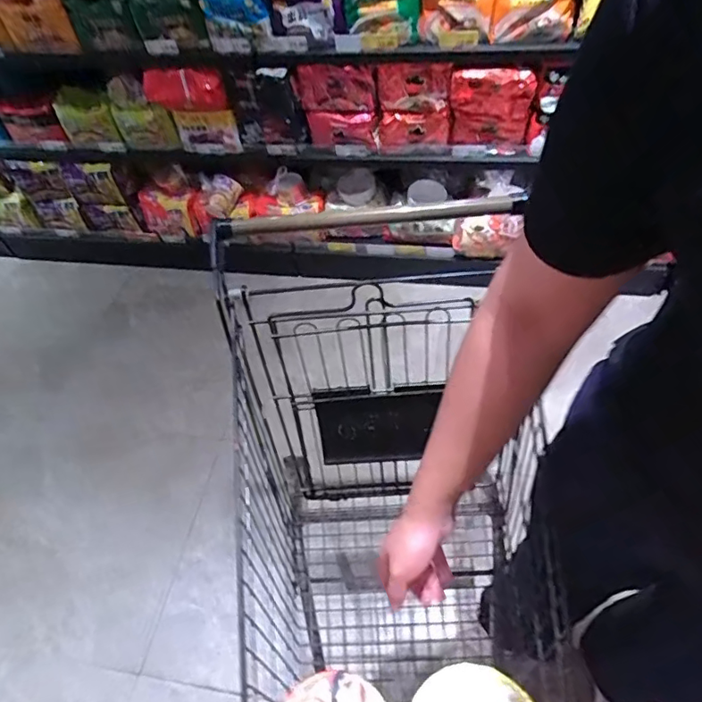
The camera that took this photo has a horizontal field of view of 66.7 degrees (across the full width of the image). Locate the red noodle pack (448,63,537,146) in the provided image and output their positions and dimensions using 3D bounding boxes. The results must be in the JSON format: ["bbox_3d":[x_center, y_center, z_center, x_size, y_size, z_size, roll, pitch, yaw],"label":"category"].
[{"bbox_3d":[0.342,-0.599,1.311,0.206,0.202,0.035,3,52,10],"label":"red noodle pack"}]

